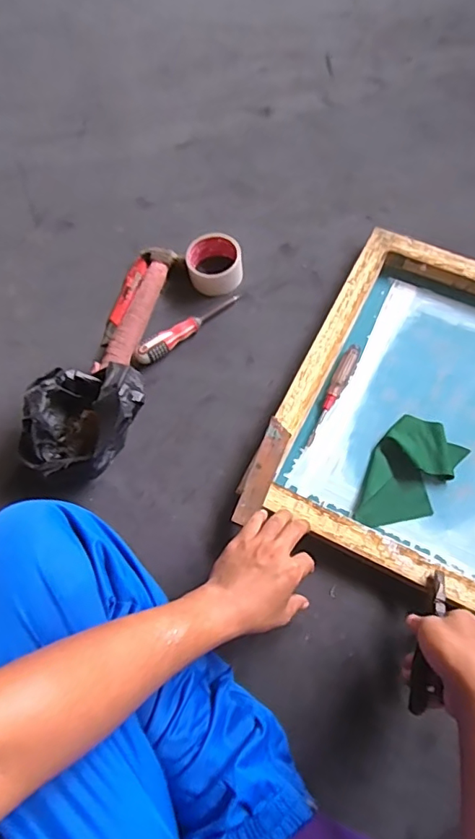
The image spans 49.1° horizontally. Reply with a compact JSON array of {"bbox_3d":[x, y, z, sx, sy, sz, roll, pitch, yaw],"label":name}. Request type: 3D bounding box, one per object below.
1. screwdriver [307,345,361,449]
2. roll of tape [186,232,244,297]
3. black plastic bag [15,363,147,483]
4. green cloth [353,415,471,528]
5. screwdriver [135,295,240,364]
[{"bbox_3d":[0.136,-0.037,0.738,0.021,0.016,0.165,25,71,13],"label":"screwdriver"},{"bbox_3d":[-0.035,-0.245,0.826,0.088,0.039,0.094,-5,69,3],"label":"roll of tape"},{"bbox_3d":[-0.210,0.001,0.702,0.136,0.113,0.167,23,72,13],"label":"black plastic bag"},{"bbox_3d":[0.228,0.076,0.703,0.100,0.019,0.167,33,73,15],"label":"green cloth"},{"bbox_3d":[-0.074,-0.141,0.793,0.183,0.029,0.030,-34,70,-10],"label":"screwdriver"}]

